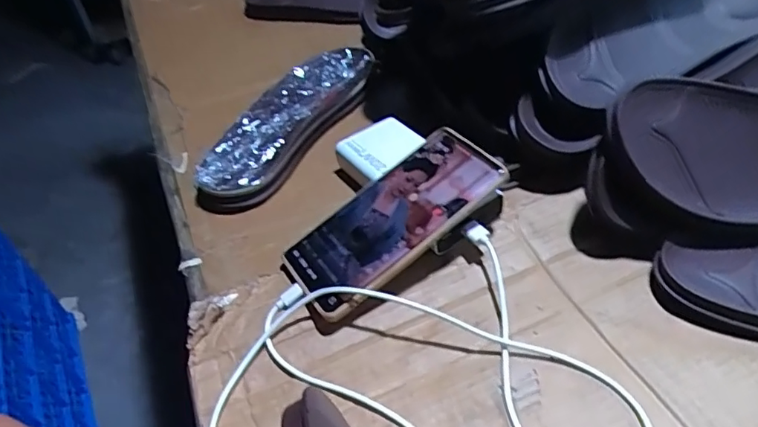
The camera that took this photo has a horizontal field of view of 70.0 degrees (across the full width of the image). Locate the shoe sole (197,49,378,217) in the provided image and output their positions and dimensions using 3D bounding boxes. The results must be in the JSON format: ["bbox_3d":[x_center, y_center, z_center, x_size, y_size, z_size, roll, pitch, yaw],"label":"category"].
[{"bbox_3d":[-0.093,-0.092,0.542,0.089,0.032,0.248,16,48,23],"label":"shoe sole"}]

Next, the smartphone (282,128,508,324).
[{"bbox_3d":[0.009,0.002,0.397,0.162,0.015,0.078,-38,49,-9],"label":"smartphone"}]

